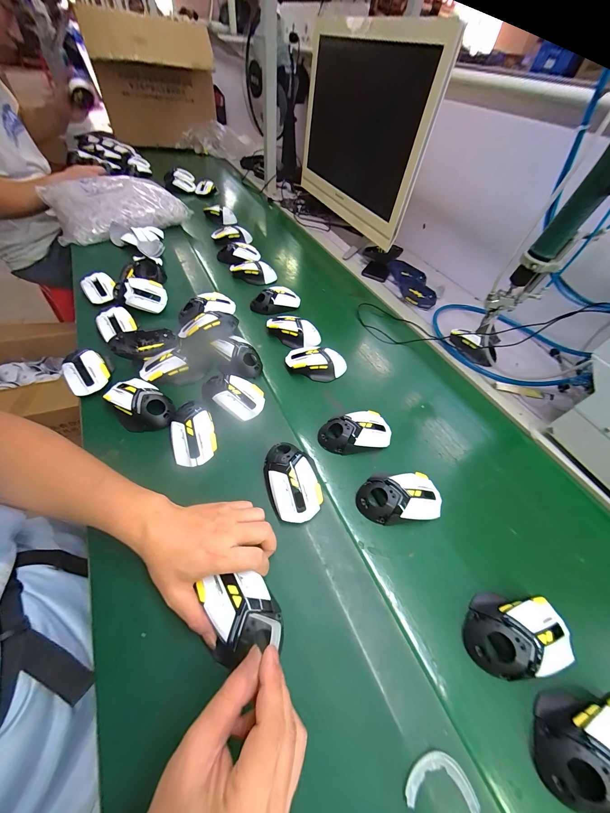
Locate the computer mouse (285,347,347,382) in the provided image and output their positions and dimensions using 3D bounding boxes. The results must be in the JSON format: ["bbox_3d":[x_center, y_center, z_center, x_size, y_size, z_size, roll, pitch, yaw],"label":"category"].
[{"bbox_3d":[0.020,-0.084,0.535,0.116,0.041,0.073,14,53,5],"label":"computer mouse"}]

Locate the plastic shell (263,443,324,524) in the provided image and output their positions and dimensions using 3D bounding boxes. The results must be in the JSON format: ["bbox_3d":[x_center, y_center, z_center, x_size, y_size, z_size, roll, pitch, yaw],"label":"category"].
[{"bbox_3d":[-0.021,0.101,0.384,0.071,0.042,0.121,-10,55,-13],"label":"plastic shell"}]

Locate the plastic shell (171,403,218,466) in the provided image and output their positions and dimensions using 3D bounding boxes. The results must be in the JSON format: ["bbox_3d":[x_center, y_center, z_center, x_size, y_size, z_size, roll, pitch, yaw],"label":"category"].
[{"bbox_3d":[-0.172,0.039,0.415,0.066,0.043,0.111,-11,55,-13],"label":"plastic shell"}]

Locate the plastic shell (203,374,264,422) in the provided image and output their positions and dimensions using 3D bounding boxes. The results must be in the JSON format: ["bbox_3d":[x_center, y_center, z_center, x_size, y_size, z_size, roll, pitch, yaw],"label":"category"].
[{"bbox_3d":[-0.126,-0.016,0.465,0.120,0.050,0.065,25,55,13],"label":"plastic shell"}]

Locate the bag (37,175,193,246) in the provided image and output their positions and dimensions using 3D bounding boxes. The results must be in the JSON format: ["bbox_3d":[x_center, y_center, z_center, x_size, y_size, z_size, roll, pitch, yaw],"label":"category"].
[{"bbox_3d":[-0.564,-0.604,0.825,0.357,0.100,0.263,-27,60,-23],"label":"bag"}]

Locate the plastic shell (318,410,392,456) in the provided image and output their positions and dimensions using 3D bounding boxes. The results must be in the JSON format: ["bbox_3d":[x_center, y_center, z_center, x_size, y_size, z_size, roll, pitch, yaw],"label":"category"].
[{"bbox_3d":[0.085,0.042,0.449,0.121,0.037,0.067,-5,54,-9],"label":"plastic shell"}]

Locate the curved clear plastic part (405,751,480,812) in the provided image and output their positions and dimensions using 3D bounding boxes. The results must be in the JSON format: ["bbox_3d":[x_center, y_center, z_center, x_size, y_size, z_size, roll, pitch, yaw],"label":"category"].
[{"bbox_3d":[0.122,0.338,0.244,0.064,0.009,0.034,10,53,2],"label":"curved clear plastic part"}]

